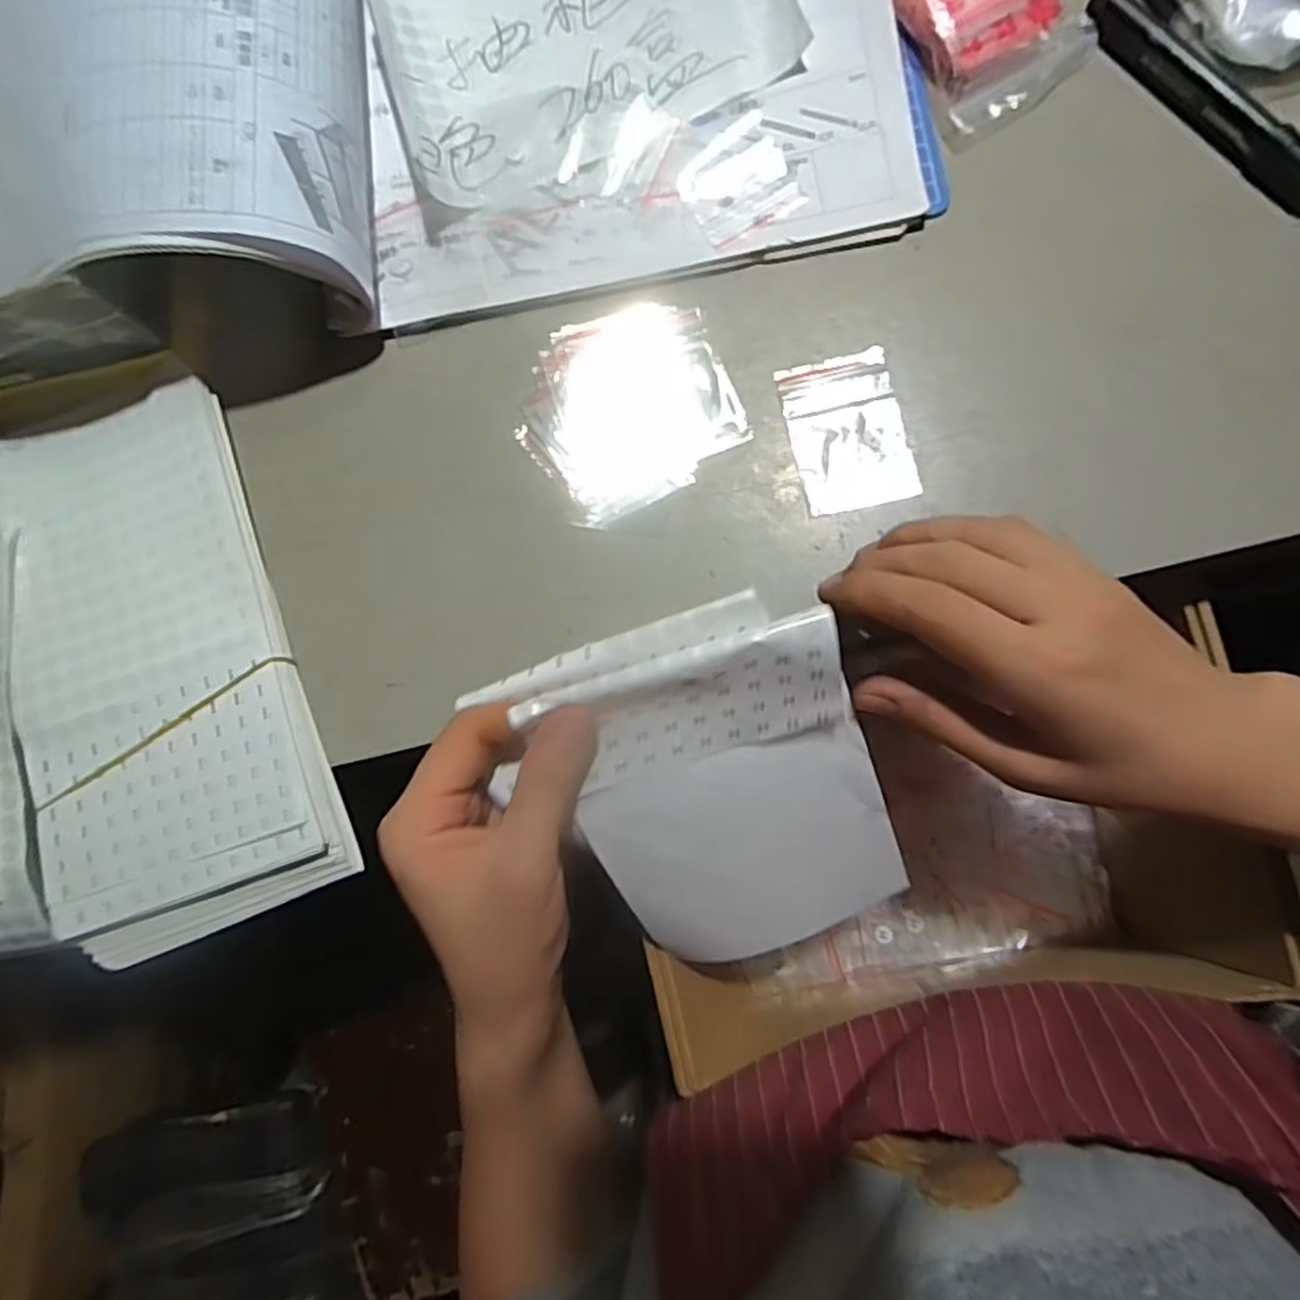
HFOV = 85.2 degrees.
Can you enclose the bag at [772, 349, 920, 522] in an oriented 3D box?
[{"bbox_3d":[0.088,-0.096,0.314,0.047,0.004,0.069,-13,82,3],"label":"bag"}]

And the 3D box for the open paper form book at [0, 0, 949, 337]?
[{"bbox_3d":[-0.117,-0.269,0.319,0.479,0.071,0.214,-6,82,4],"label":"open paper form book"}]

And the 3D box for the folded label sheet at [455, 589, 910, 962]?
[{"bbox_3d":[0.033,0.065,0.309,0.129,0.020,0.182,-25,120,6],"label":"folded label sheet"}]

